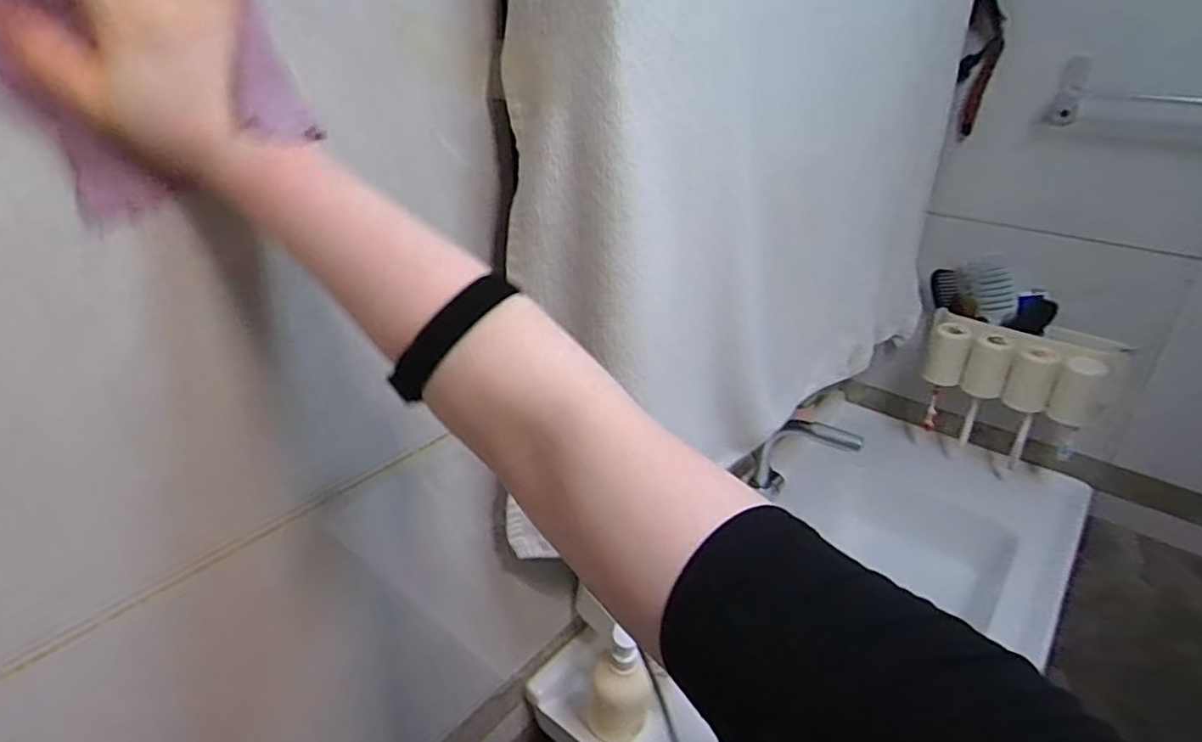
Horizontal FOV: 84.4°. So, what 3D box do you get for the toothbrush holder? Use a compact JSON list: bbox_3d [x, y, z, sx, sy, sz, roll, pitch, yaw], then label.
[{"bbox_3d":[0.736,-0.012,1.184,0.083,0.142,0.295,-25,37,-37],"label":"toothbrush holder"}]

